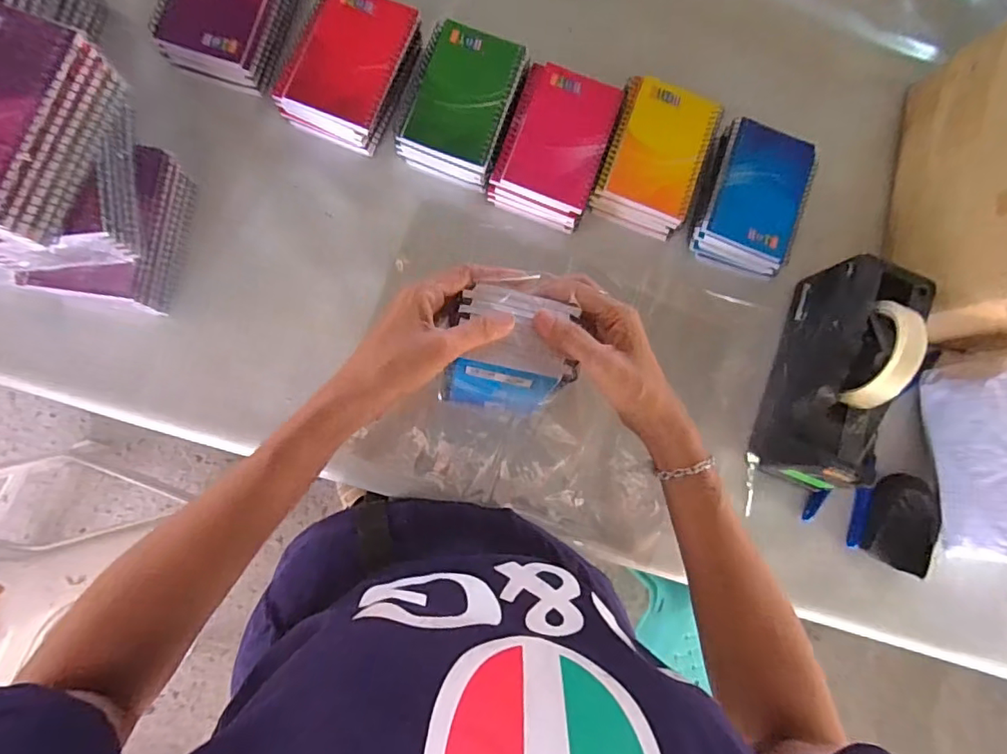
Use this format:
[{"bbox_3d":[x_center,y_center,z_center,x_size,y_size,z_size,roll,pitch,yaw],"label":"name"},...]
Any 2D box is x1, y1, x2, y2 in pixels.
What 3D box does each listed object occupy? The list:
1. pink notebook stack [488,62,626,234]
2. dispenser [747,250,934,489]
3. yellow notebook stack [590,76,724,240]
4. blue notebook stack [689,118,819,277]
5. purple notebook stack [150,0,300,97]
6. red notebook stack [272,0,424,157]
[{"bbox_3d":[0.050,-0.225,0.531,0.094,0.047,0.141,20,81,-4],"label":"pink notebook stack"},{"bbox_3d":[0.312,-0.001,0.493,0.082,0.121,0.202,19,81,-4],"label":"dispenser"},{"bbox_3d":[0.151,-0.218,0.540,0.100,0.045,0.139,18,81,-4],"label":"yellow notebook stack"},{"bbox_3d":[0.252,-0.180,0.549,0.099,0.045,0.138,18,81,-4],"label":"blue notebook stack"},{"bbox_3d":[-0.256,-0.348,0.508,0.102,0.038,0.136,16,81,-4],"label":"purple notebook stack"},{"bbox_3d":[-0.145,-0.291,0.511,0.096,0.048,0.135,24,81,-3],"label":"red notebook stack"}]

